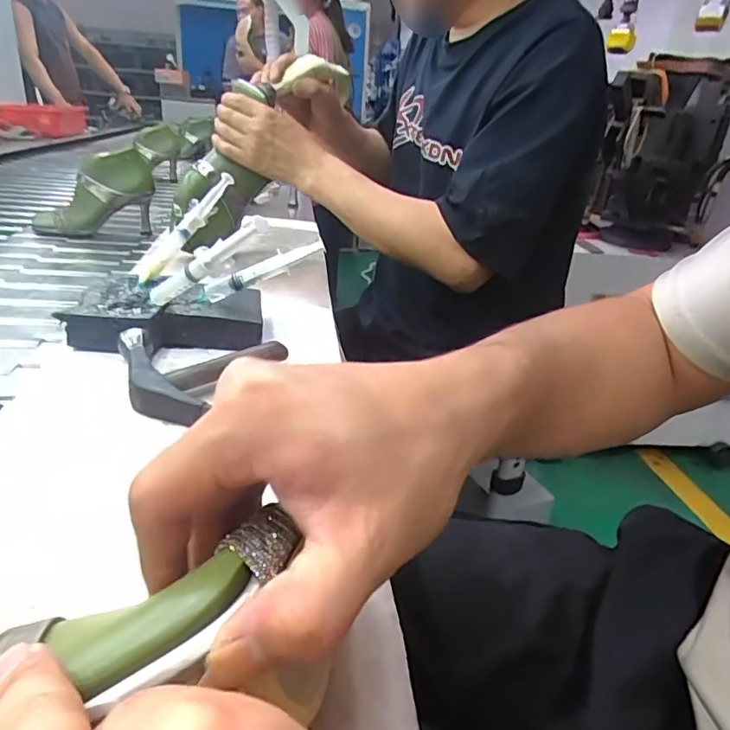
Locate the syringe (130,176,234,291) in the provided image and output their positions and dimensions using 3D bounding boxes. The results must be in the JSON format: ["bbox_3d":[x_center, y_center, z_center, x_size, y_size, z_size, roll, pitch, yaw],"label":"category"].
[{"bbox_3d":[-0.193,-0.149,0.587,0.025,0.020,0.160,21,66,30],"label":"syringe"}]

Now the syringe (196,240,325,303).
[{"bbox_3d":[-0.101,-0.089,0.522,0.128,0.020,0.012,-23,27,2],"label":"syringe"}]

